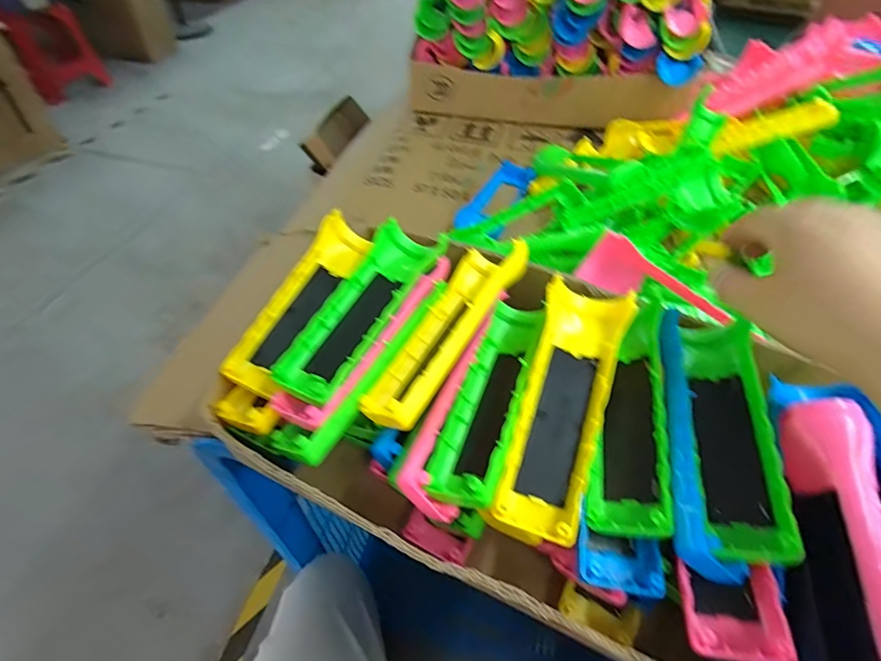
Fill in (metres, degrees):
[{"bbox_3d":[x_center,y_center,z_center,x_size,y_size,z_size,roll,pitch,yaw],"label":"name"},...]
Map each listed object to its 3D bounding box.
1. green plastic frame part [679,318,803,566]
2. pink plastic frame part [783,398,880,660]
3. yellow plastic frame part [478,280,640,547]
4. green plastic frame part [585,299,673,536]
[{"bbox_3d":[0.163,0.054,0.262,0.040,0.022,0.147,-10,41,29],"label":"green plastic frame part"},{"bbox_3d":[0.198,0.111,0.222,0.032,0.029,0.153,7,63,4],"label":"pink plastic frame part"},{"bbox_3d":[0.070,0.041,0.265,0.047,0.020,0.151,17,67,12],"label":"yellow plastic frame part"},{"bbox_3d":[0.115,0.043,0.274,0.043,0.022,0.152,-10,50,37],"label":"green plastic frame part"}]

